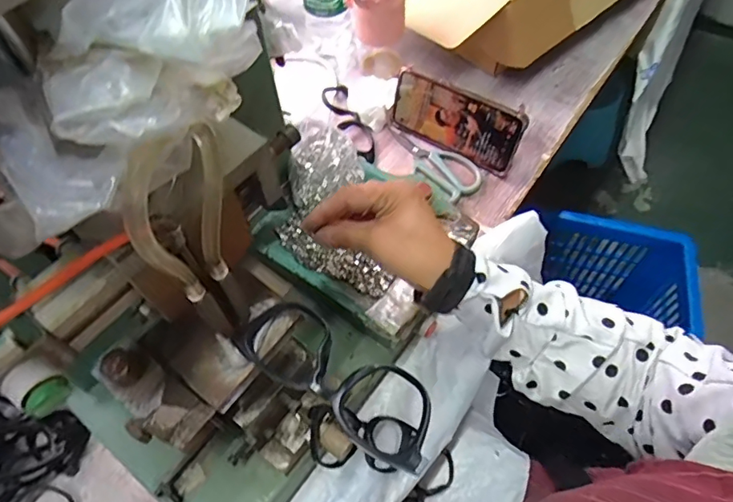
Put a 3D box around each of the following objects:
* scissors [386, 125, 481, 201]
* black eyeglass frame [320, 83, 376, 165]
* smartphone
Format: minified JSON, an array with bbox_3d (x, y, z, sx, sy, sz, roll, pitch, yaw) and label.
[{"bbox_3d":[0.081,-0.117,0.632,0.057,0.015,0.145,-37,64,-18],"label":"scissors"},{"bbox_3d":[-0.026,-0.174,0.662,0.039,0.021,0.150,-20,60,-8],"label":"black eyeglass frame"},{"bbox_3d":[0.105,-0.158,0.609,0.164,0.078,0.008,31,47,18],"label":"smartphone"}]

